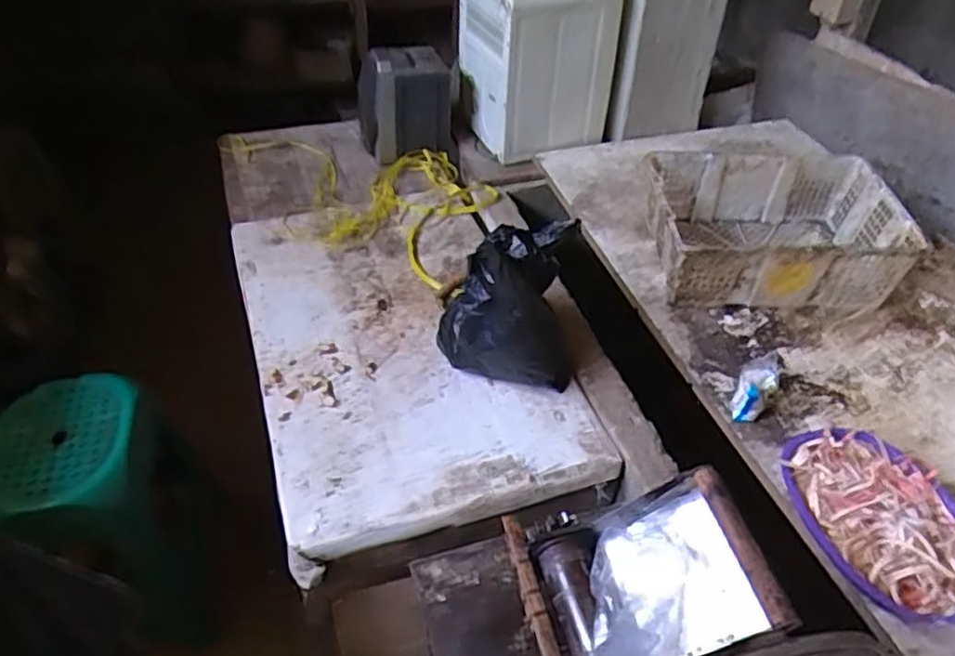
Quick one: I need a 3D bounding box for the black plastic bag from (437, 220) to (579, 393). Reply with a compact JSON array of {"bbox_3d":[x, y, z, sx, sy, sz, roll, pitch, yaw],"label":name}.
[{"bbox_3d":[0.049,-0.050,1.207,0.234,0.275,0.158,1,43,-1],"label":"black plastic bag"}]

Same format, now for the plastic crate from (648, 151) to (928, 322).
[{"bbox_3d":[0.602,-0.197,1.458,0.482,0.169,0.370,4,43,2],"label":"plastic crate"}]

